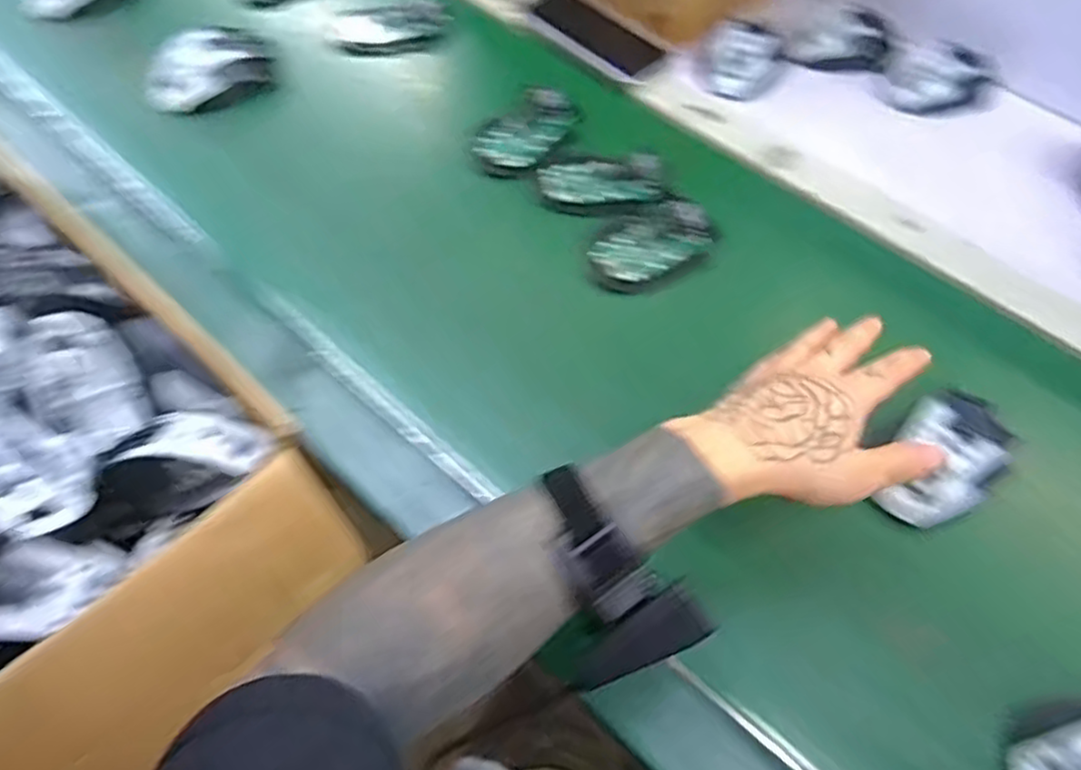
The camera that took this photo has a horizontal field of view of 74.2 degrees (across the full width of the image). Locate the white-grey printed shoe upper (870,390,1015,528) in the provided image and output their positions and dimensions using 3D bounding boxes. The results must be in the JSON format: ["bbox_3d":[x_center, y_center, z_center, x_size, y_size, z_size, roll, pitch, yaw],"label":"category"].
[{"bbox_3d":[0.274,0.046,0.483,0.063,0.031,0.108,41,64,19],"label":"white-grey printed shoe upper"}]

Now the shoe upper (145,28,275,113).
[{"bbox_3d":[-0.302,-0.296,0.659,0.120,0.040,0.071,-28,65,-20],"label":"shoe upper"}]

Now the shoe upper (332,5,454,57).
[{"bbox_3d":[-0.152,-0.364,0.733,0.115,0.015,0.057,-7,59,-9],"label":"shoe upper"}]

